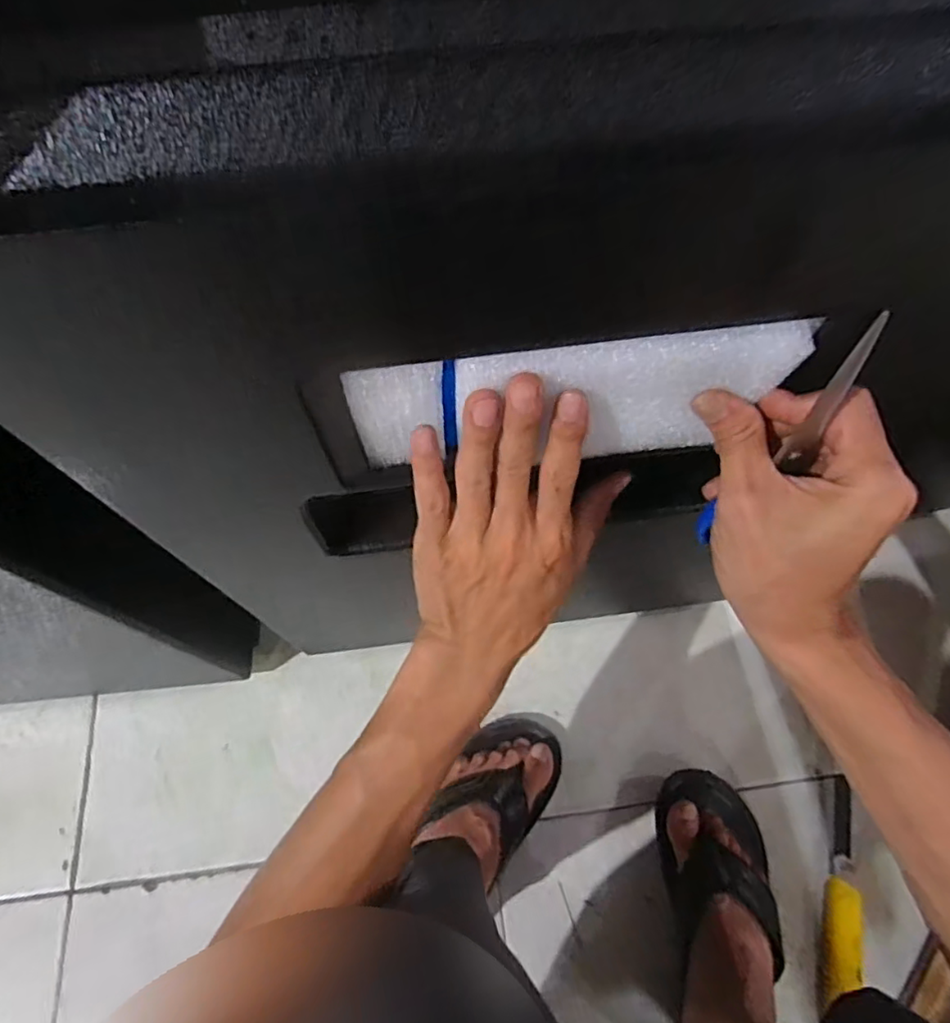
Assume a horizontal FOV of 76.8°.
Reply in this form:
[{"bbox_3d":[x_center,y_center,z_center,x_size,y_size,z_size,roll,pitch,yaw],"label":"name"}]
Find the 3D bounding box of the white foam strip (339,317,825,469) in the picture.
[{"bbox_3d":[0.042,-0.046,0.269,0.187,0.084,0.011,-6,66,2],"label":"white foam strip"}]

